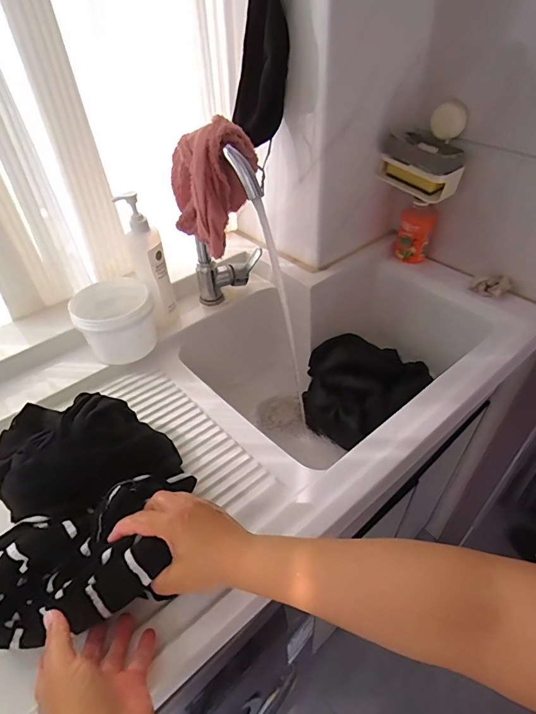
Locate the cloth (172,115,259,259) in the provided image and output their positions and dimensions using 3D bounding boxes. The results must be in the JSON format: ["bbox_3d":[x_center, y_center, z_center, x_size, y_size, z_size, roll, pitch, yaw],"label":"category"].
[{"bbox_3d":[-0.080,-0.261,0.637,0.111,0.162,0.099,-33,51,-28],"label":"cloth"}]

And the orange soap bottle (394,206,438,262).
[{"bbox_3d":[0.280,-0.235,0.808,0.063,0.111,0.032,12,46,15],"label":"orange soap bottle"}]

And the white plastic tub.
[{"bbox_3d":[-0.248,-0.058,0.712,0.115,0.099,0.106,-2,44,1],"label":"white plastic tub"}]

